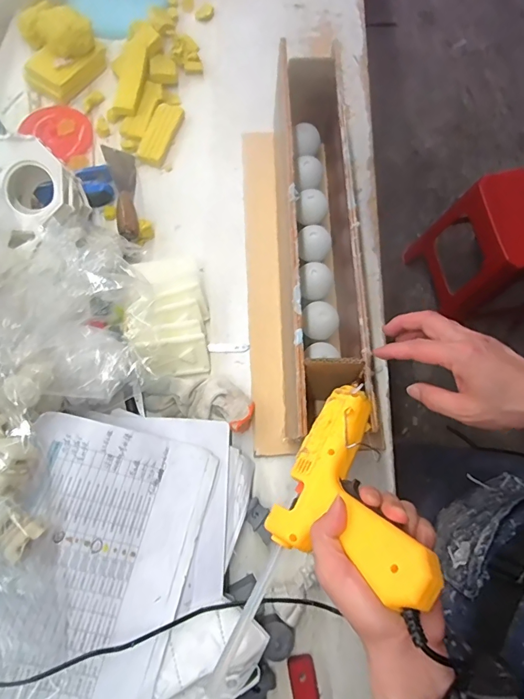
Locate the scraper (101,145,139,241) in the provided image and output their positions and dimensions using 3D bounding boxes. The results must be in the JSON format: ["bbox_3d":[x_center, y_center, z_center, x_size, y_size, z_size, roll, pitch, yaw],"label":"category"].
[{"bbox_3d":[-0.210,-0.241,0.651,0.040,0.044,0.178,-15,75,-5],"label":"scraper"}]

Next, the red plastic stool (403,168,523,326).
[{"bbox_3d":[0.700,-0.280,1.276,0.278,0.465,0.276,-7,75,-3],"label":"red plastic stool"}]

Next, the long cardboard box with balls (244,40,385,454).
[{"bbox_3d":[0.053,-0.125,0.565,0.139,0.172,0.495,-1,75,-1],"label":"long cardboard box with balls"}]

